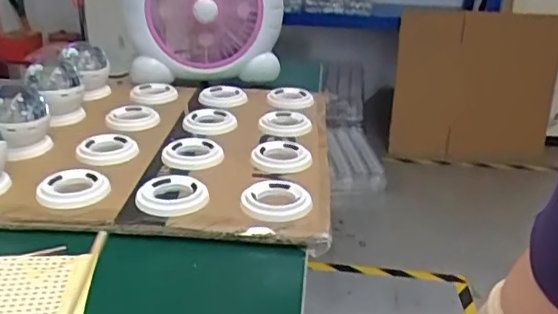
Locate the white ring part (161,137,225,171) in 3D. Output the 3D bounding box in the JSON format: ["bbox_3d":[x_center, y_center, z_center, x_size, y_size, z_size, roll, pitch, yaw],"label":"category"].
[{"bbox_3d":[-0.102,-0.005,0.698,0.070,0.016,0.070,1,25,-1],"label":"white ring part"}]

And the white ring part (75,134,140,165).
[{"bbox_3d":[-0.209,-0.011,0.702,0.066,0.011,0.076,-15,30,-32],"label":"white ring part"}]

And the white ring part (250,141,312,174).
[{"bbox_3d":[0.004,-0.003,0.698,0.067,0.013,0.082,7,25,11],"label":"white ring part"}]

